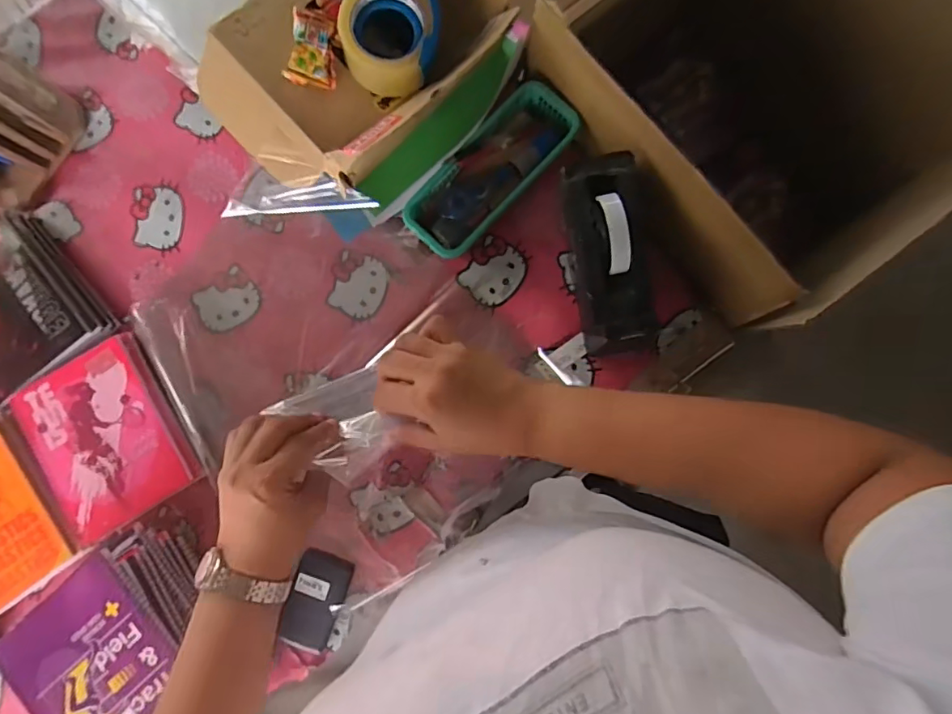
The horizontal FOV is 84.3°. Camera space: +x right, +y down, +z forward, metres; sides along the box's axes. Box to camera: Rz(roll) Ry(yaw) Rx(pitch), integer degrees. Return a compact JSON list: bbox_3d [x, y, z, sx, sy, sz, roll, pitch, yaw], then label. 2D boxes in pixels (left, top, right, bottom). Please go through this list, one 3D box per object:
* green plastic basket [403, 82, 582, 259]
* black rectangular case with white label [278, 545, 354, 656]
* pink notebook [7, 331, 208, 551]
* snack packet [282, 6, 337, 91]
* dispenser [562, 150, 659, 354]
[{"bbox_3d":[0.021,-0.218,0.637,0.090,0.046,0.231,44,88,7],"label":"green plastic basket"},{"bbox_3d":[-0.185,0.285,0.614,0.058,0.017,0.104,19,85,5],"label":"black rectangular case with white label"},{"bbox_3d":[-0.441,0.097,0.622,0.171,0.012,0.198,-32,83,0],"label":"pink notebook"},{"bbox_3d":[-0.178,-0.338,0.581,0.053,0.009,0.072,11,106,-15],"label":"snack packet"},{"bbox_3d":[0.144,-0.111,0.585,0.088,0.118,0.208,-8,84,3],"label":"dispenser"}]

